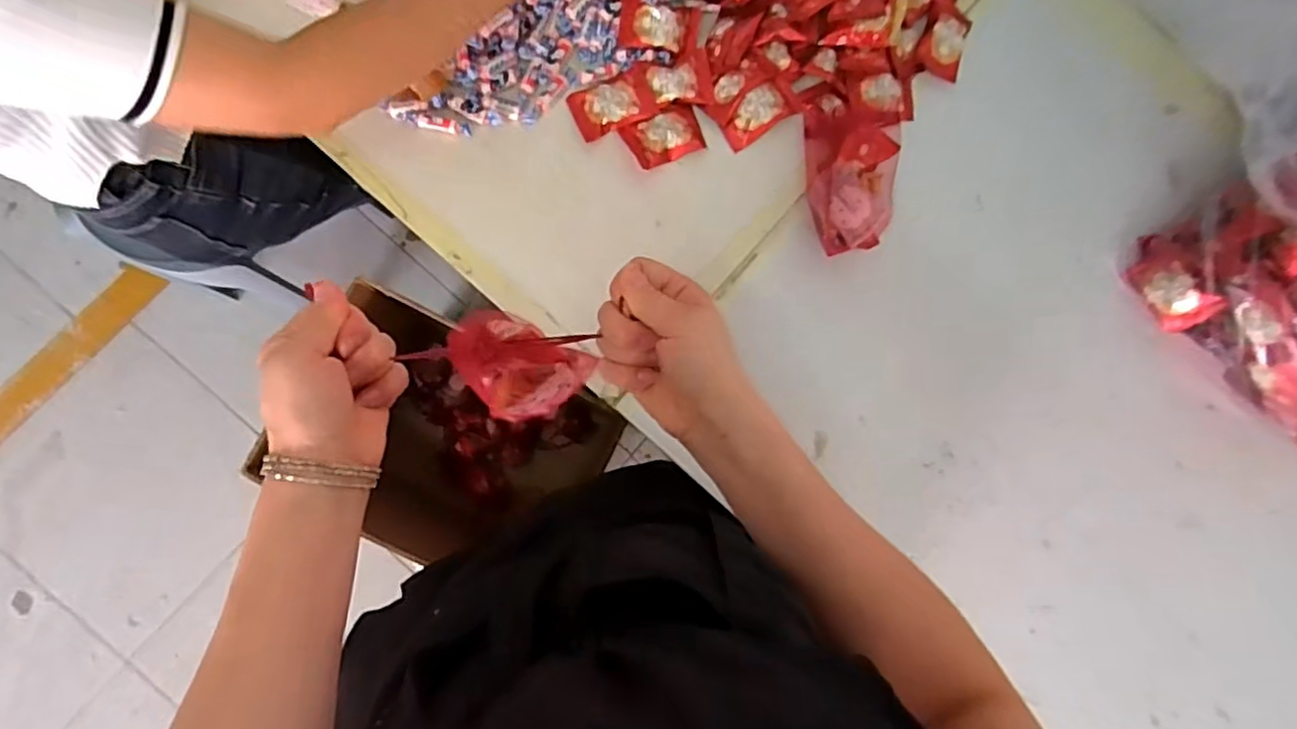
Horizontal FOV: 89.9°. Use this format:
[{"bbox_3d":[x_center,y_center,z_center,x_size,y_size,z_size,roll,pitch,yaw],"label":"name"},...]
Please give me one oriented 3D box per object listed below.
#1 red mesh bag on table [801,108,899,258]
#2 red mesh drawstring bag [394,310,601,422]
[{"bbox_3d":[0.198,-0.176,0.633,0.085,0.042,0.133,3,85,-5],"label":"red mesh bag on table"},{"bbox_3d":[-0.085,0.001,0.411,0.088,0.075,0.068,32,85,-3],"label":"red mesh drawstring bag"}]

